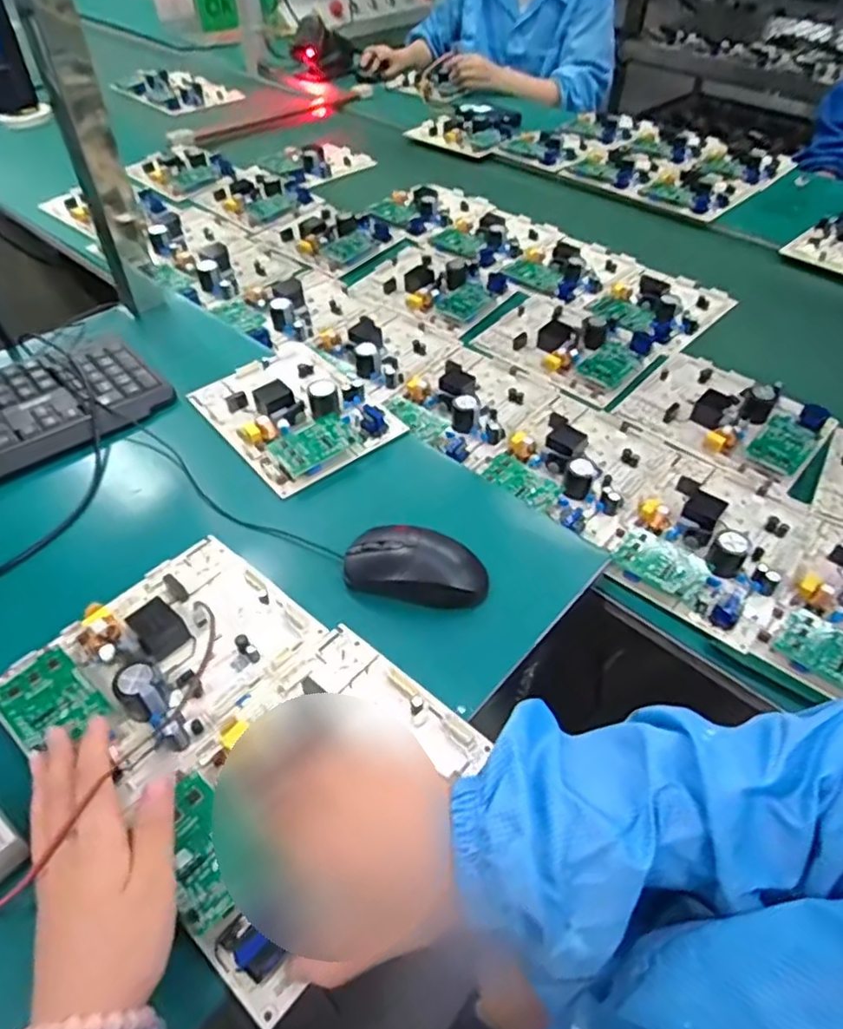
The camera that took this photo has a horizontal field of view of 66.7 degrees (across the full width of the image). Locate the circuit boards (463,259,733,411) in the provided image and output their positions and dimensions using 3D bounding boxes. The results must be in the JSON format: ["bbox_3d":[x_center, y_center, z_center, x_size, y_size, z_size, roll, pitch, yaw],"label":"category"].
[{"bbox_3d":[0.238,-0.254,0.813,0.322,0.030,0.189,-36,58,-29],"label":"circuit boards"}]

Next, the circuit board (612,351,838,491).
[{"bbox_3d":[0.325,-0.114,0.679,0.188,0.032,0.134,33,55,25],"label":"circuit board"}]

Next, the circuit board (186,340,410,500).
[{"bbox_3d":[-0.126,-0.107,0.641,0.150,0.038,0.189,-28,55,-24],"label":"circuit board"}]

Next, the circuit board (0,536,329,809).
[{"bbox_3d":[-0.181,0.094,0.442,0.139,0.033,0.182,35,54,24],"label":"circuit board"}]

